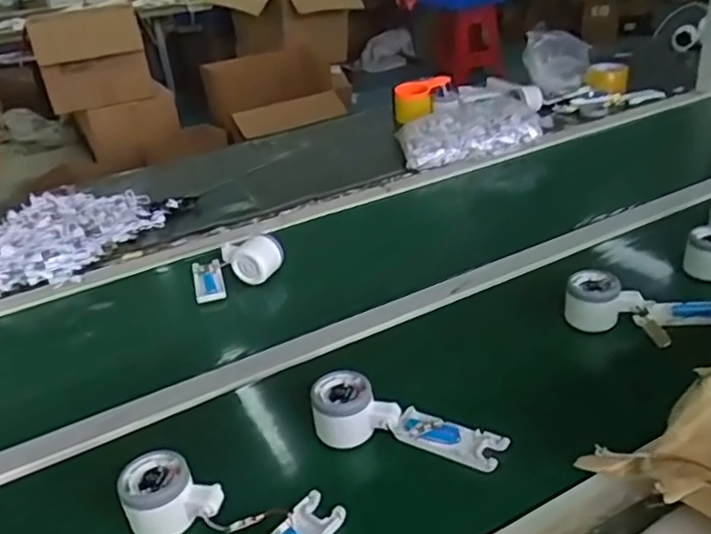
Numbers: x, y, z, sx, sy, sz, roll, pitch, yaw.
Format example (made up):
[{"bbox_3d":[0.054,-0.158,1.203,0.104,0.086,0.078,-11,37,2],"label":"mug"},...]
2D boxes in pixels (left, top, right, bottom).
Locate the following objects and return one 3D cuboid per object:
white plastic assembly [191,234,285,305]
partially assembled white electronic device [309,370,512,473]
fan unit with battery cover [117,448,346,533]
[{"bbox_3d":[-0.168,-0.008,0.939,0.131,0.051,0.092,-9,30,-7],"label":"white plastic assembly"},{"bbox_3d":[0.048,0.153,0.639,0.189,0.051,0.063,15,33,8],"label":"partially assembled white electronic device"},{"bbox_3d":[-0.113,0.217,0.552,0.183,0.043,0.095,17,33,10],"label":"fan unit with battery cover"}]

